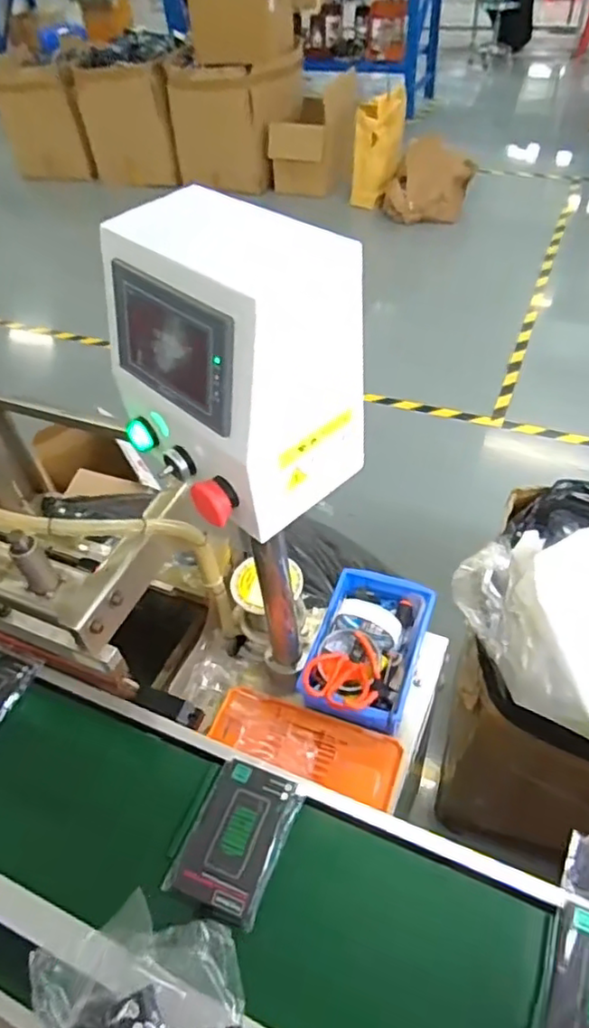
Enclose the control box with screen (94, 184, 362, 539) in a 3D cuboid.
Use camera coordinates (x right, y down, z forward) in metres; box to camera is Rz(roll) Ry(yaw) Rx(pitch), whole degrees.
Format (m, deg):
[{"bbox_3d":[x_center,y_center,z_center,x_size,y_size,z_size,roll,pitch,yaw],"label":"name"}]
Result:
[{"bbox_3d":[-0.052,-0.118,0.492,0.151,0.188,0.177,-31,52,-21],"label":"control box with screen"}]

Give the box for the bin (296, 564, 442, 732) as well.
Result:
[{"bbox_3d":[0.101,0.180,0.833,0.140,0.069,0.224,13,51,17],"label":"bin"}]

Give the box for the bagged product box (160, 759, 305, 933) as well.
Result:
[{"bbox_3d":[-0.058,0.331,0.638,0.095,0.013,0.136,16,51,19],"label":"bagged product box"}]

